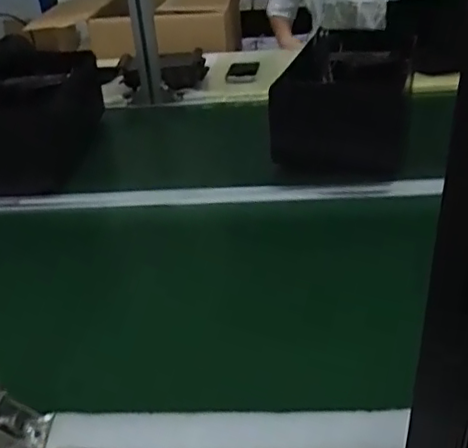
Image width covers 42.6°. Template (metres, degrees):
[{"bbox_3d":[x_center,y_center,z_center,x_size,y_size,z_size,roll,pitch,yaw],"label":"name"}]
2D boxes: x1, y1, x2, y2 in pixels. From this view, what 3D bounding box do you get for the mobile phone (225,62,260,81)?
[{"bbox_3d":[0.023,-0.354,1.387,0.066,0.013,0.130,2,30,11],"label":"mobile phone"}]

